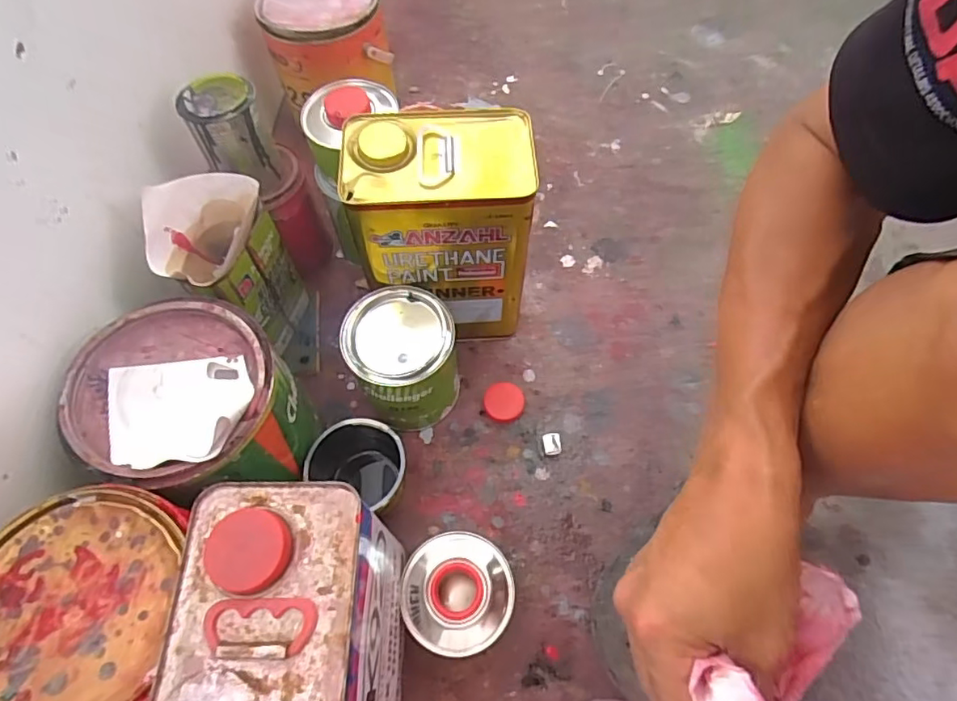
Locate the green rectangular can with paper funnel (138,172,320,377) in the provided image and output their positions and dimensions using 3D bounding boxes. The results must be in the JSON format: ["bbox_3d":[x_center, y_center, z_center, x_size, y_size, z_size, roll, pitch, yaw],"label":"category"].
[{"bbox_3d":[-0.247,-0.073,0.591,0.097,0.210,0.130,-9,64,-4],"label":"green rectangular can with paper funnel"}]

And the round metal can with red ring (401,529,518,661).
[{"bbox_3d":[-0.018,0.222,0.512,0.097,0.071,0.101,0,63,0],"label":"round metal can with red ring"}]

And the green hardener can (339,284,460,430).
[{"bbox_3d":[-0.076,0.010,0.588,0.108,0.136,0.104,0,63,0],"label":"green hardener can"}]

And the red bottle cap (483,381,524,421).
[{"bbox_3d":[0.029,0.057,0.632,0.045,0.007,0.047,0,63,0],"label":"red bottle cap"}]

